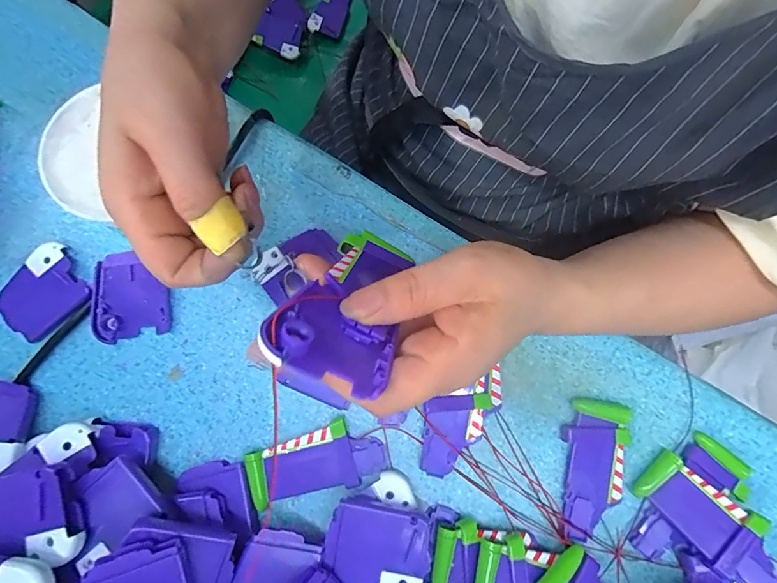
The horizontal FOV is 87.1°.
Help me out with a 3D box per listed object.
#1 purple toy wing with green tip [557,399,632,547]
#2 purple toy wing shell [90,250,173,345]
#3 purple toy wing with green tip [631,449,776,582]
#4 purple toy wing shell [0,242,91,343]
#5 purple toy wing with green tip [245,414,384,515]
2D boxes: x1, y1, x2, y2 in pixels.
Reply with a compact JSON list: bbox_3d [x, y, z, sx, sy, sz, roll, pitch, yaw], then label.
[{"bbox_3d":[0.137,0.119,0.275,0.041,0.009,0.088,10,78,1],"label":"purple toy wing with green tip"},{"bbox_3d":[-0.184,0.003,0.290,0.054,0.013,0.058,-13,79,-4],"label":"purple toy wing shell"},{"bbox_3d":[0.205,0.147,0.259,0.040,0.015,0.088,-39,68,-8],"label":"purple toy wing with green tip"},{"bbox_3d":[-0.245,0.001,0.288,0.060,0.009,0.050,-42,83,-9],"label":"purple toy wing shell"},{"bbox_3d":[-0.049,0.114,0.273,0.086,0.012,0.041,-20,80,-5],"label":"purple toy wing with green tip"}]

